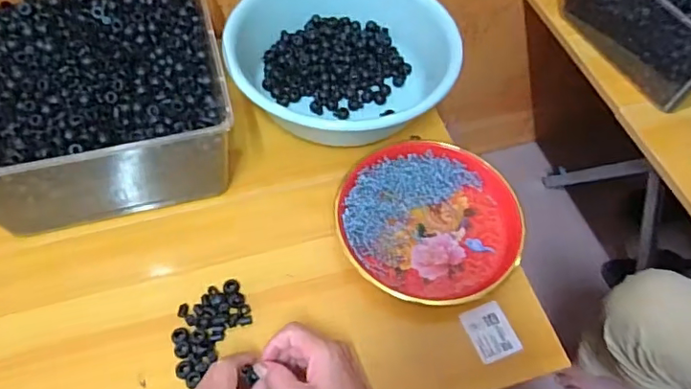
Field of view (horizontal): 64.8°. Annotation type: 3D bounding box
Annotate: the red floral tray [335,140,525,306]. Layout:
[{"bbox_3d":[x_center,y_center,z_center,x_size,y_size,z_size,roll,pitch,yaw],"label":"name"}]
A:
[{"bbox_3d":[0.098,0.026,0.647,0.207,0.017,0.209,-18,60,-15],"label":"red floral tray"}]

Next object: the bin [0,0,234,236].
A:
[{"bbox_3d":[-0.302,-0.120,0.659,0.305,0.132,0.298,-13,58,-12],"label":"bin"}]

